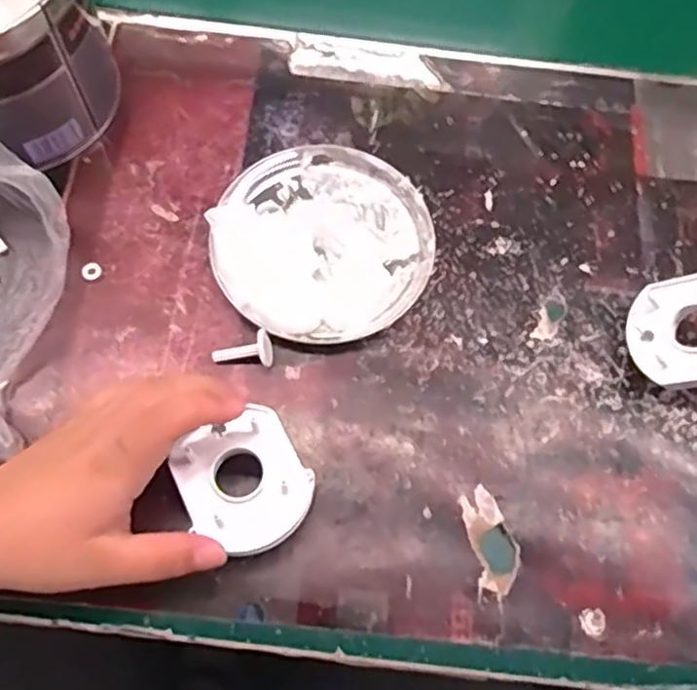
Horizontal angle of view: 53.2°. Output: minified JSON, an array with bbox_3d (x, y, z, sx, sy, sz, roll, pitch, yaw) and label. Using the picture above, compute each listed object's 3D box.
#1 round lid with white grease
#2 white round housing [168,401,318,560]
[{"bbox_3d":[-0.017,-0.063,0.413,0.124,0.016,0.127,1,68,-2],"label":"round lid with white grease"},{"bbox_3d":[-0.051,0.070,0.348,0.058,0.026,0.063,-31,72,-14],"label":"white round housing"}]

